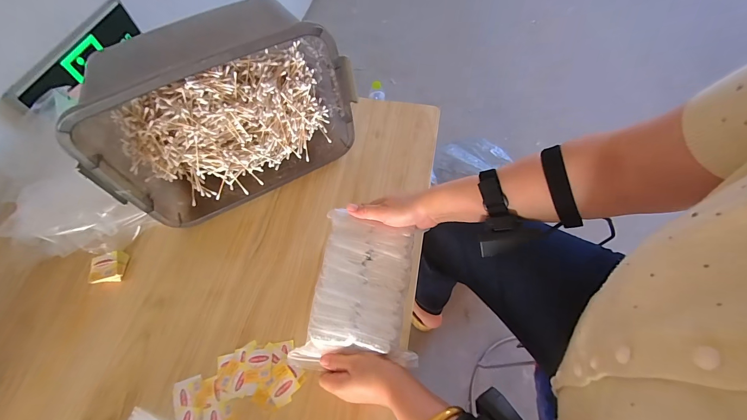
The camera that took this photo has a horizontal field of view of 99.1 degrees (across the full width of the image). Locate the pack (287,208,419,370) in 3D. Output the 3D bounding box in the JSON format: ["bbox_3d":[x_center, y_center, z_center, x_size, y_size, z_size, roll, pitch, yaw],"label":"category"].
[{"bbox_3d":[-0.014,0.118,0.445,0.148,0.056,0.205,11,64,8],"label":"pack"}]

